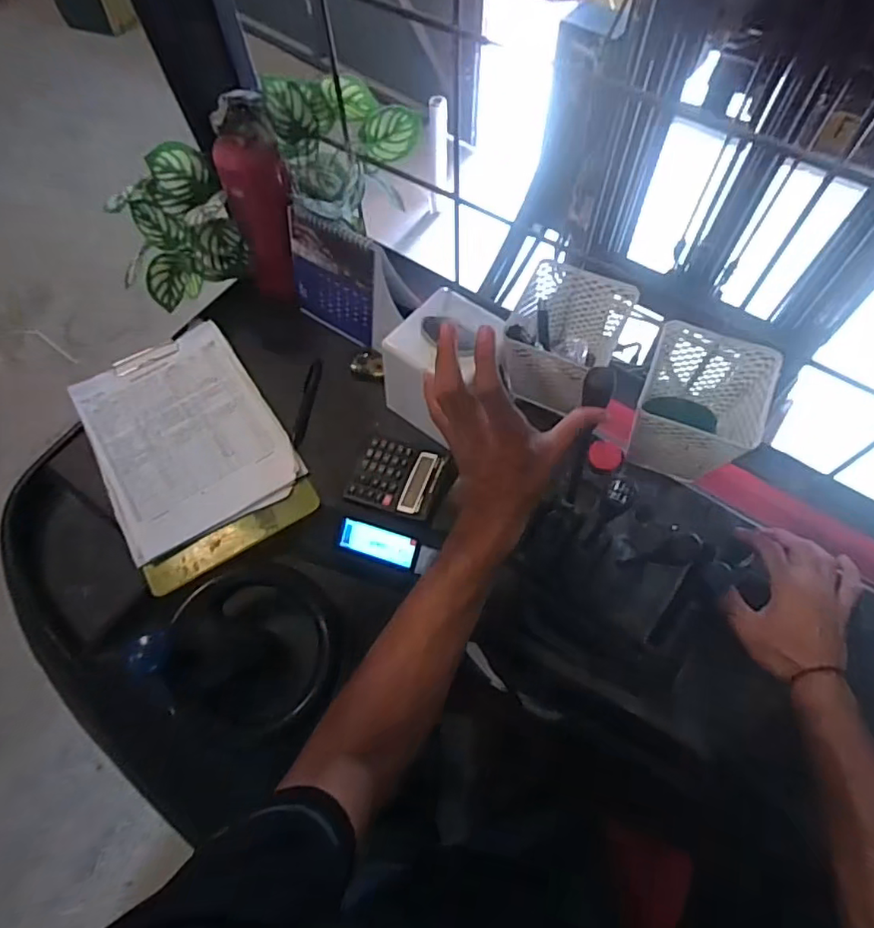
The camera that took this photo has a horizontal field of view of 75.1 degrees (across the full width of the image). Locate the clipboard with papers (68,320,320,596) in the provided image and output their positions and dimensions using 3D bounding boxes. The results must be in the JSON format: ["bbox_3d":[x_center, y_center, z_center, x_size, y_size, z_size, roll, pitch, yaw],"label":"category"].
[{"bbox_3d":[-0.330,-0.030,0.762,0.224,0.027,0.344,-29,65,-13],"label":"clipboard with papers"}]

